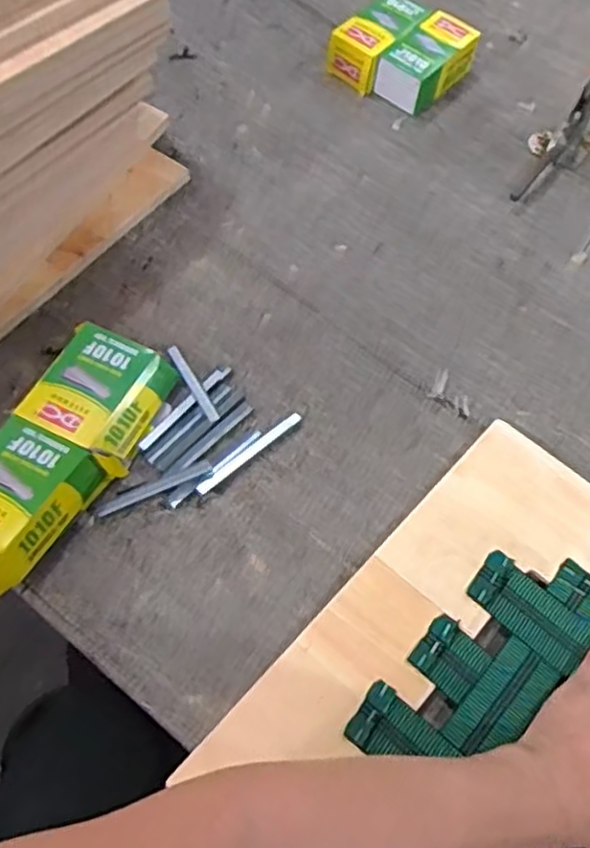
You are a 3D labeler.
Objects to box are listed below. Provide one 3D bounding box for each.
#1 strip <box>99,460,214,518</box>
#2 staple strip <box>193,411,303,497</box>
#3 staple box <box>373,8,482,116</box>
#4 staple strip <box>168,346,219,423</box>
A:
[{"bbox_3d":[-0.118,0.055,0.590,0.101,0.004,0.012,-20,65,-14],"label":"strip"},{"bbox_3d":[-0.040,0.025,0.614,0.113,0.005,0.011,-37,70,-20],"label":"staple strip"},{"bbox_3d":[0.161,-0.434,0.839,0.073,0.053,0.136,35,66,14],"label":"staple box"},{"bbox_3d":[-0.093,-0.038,0.639,0.011,0.004,0.091,-27,67,-17],"label":"staple strip"}]

